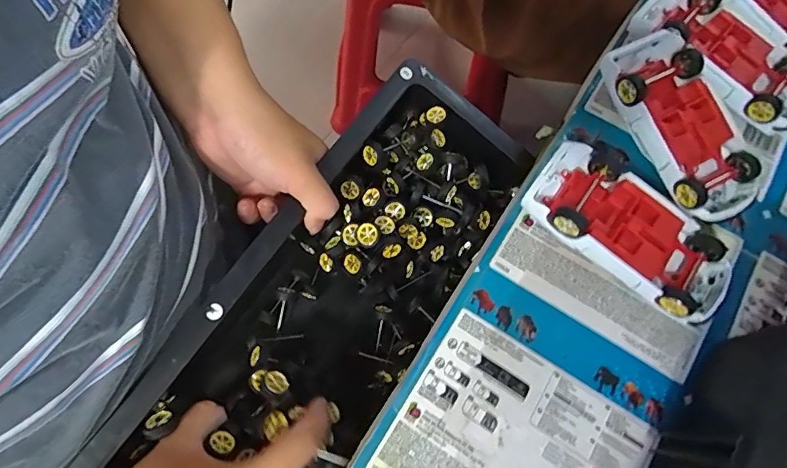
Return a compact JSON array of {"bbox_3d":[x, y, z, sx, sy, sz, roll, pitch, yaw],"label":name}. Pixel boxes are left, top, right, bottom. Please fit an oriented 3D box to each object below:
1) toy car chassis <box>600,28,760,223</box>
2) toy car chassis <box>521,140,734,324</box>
[{"bbox_3d":[0.192,-0.071,0.316,0.058,0.043,0.125,-20,72,-8],"label":"toy car chassis"},{"bbox_3d":[0.147,-0.001,0.293,0.130,0.038,0.062,37,73,12],"label":"toy car chassis"}]

